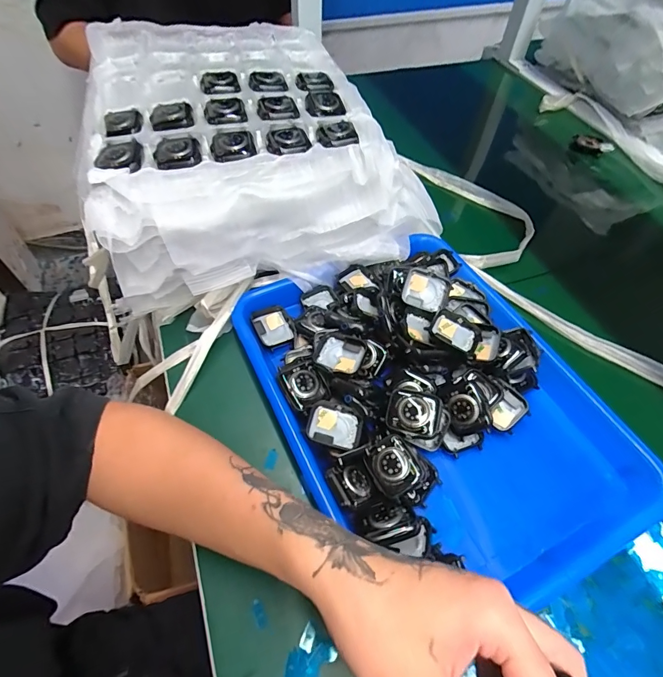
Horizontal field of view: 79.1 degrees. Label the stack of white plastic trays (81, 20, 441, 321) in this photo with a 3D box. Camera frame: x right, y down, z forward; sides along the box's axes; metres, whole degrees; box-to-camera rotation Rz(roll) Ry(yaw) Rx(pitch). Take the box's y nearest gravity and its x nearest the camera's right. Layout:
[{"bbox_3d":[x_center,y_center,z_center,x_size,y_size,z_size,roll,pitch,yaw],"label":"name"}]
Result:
[{"bbox_3d":[-0.095,-0.226,0.475,0.330,0.131,0.366,-15,56,-13],"label":"stack of white plastic trays"}]

